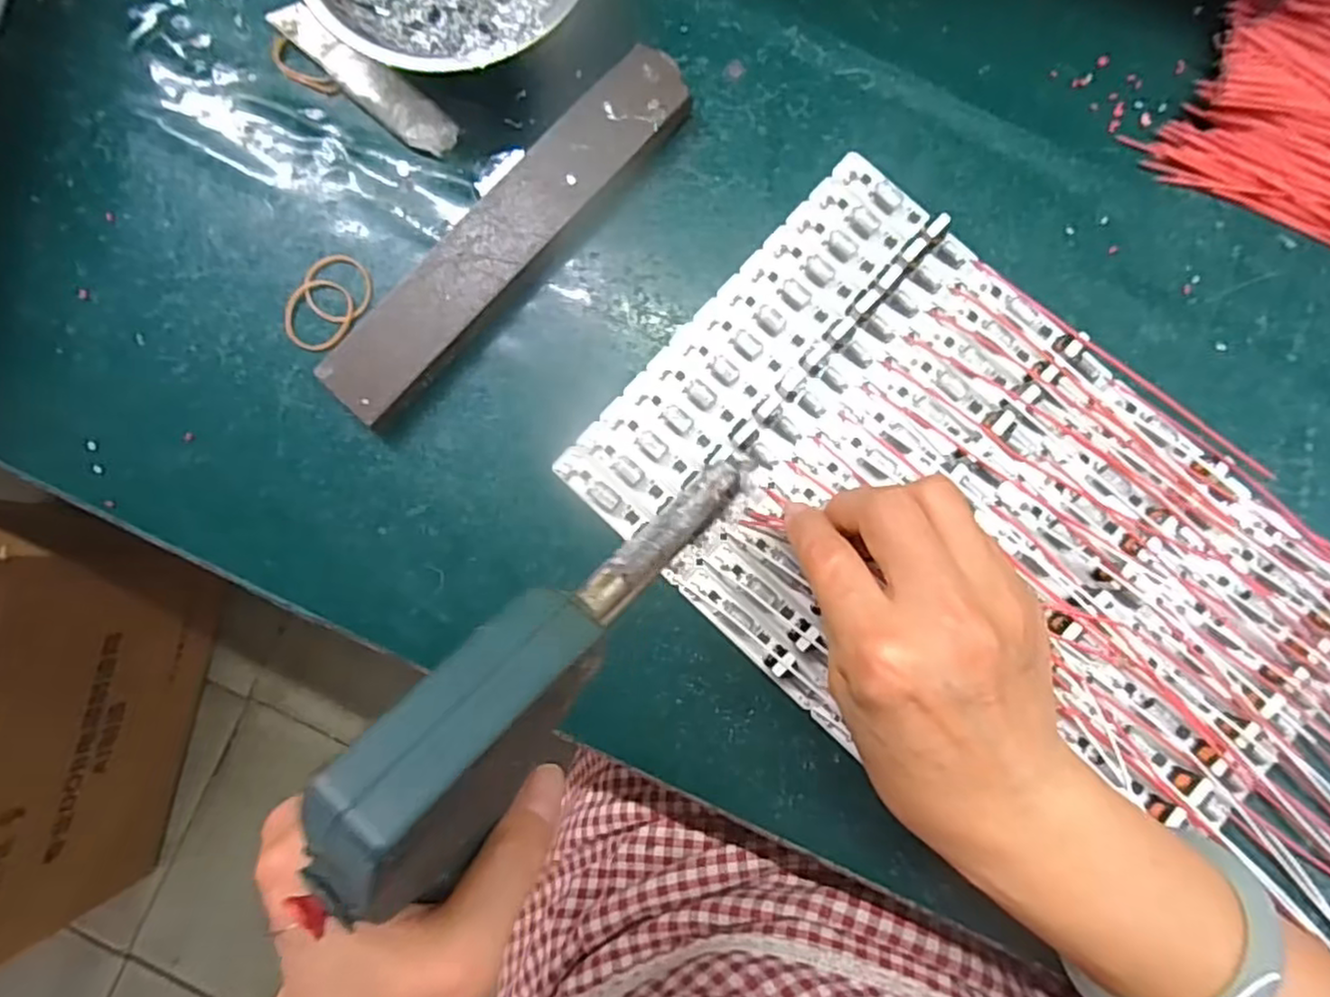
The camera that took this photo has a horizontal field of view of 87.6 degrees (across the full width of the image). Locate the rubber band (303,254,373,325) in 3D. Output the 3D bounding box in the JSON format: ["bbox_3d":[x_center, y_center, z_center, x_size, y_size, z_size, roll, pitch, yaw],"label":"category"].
[{"bbox_3d":[-0.146,-0.093,0.308,0.031,0.005,0.032,2,87,-1],"label":"rubber band"}]

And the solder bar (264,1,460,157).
[{"bbox_3d":[-0.137,-0.190,0.313,0.103,0.006,0.020,38,88,4],"label":"solder bar"}]

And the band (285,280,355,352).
[{"bbox_3d":[-0.154,-0.082,0.308,0.032,0.004,0.031,0,86,2],"label":"band"}]

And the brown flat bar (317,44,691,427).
[{"bbox_3d":[-0.066,-0.113,0.299,0.036,0.019,0.195,44,89,4],"label":"brown flat bar"}]

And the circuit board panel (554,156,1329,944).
[{"bbox_3d":[0.184,0.045,0.283,0.438,0.015,0.193,33,88,4],"label":"circuit board panel"}]

